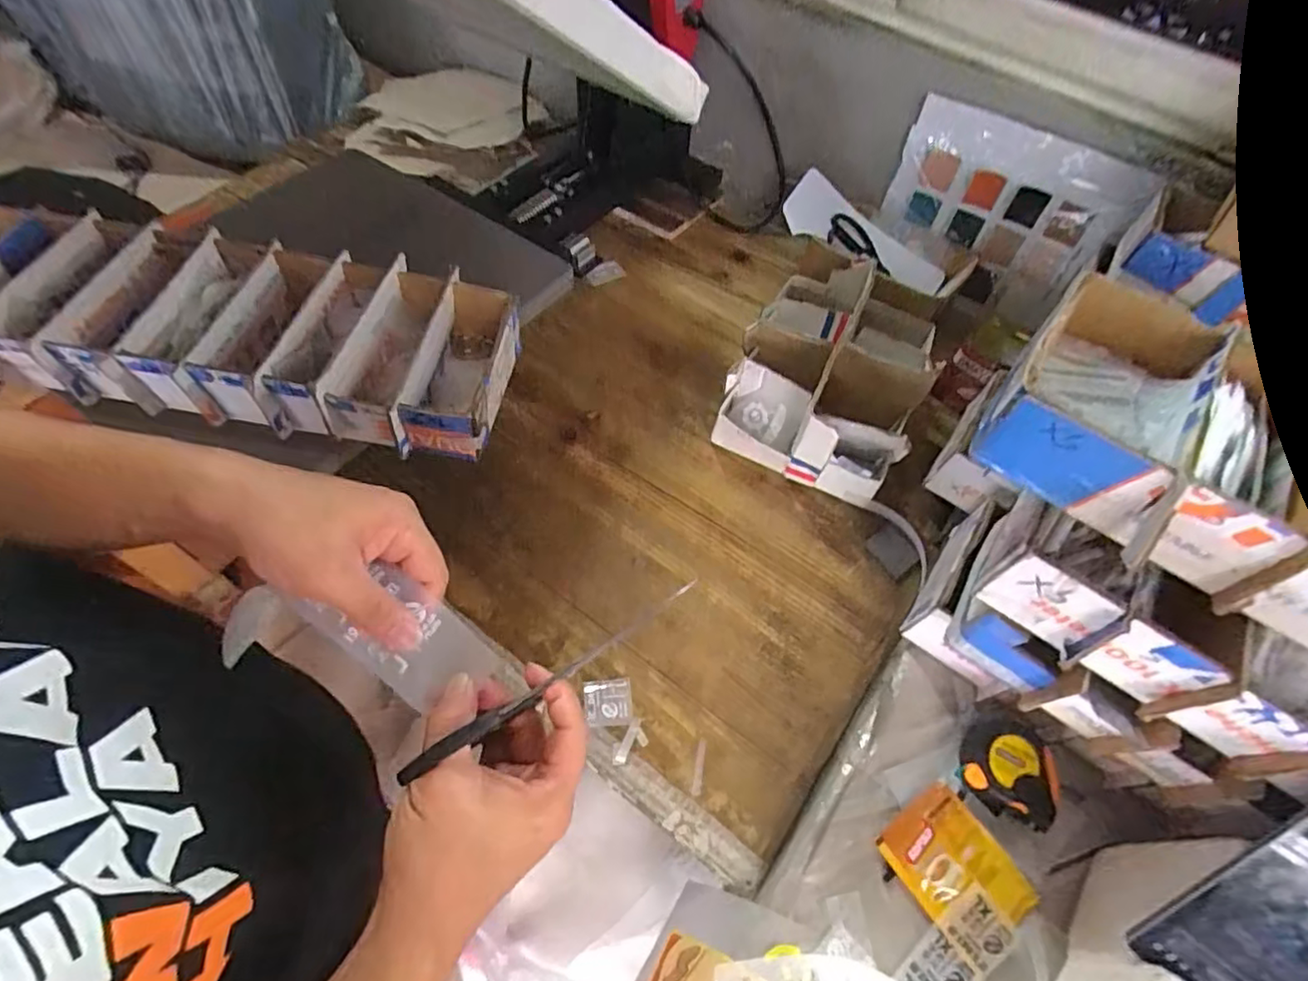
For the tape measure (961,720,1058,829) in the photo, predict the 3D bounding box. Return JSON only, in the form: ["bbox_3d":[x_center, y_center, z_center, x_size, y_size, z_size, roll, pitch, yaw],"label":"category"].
[{"bbox_3d":[0.311,0.240,0.545,0.073,0.042,0.081,25,60,8],"label":"tape measure"}]

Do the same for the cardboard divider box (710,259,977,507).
[{"bbox_3d":[0.225,-0.156,0.781,0.218,0.107,0.316,24,58,10],"label":"cardboard divider box"}]

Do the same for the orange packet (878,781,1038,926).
[{"bbox_3d":[0.249,0.314,0.513,0.083,0.016,0.107,-30,66,-22],"label":"orange packet"}]

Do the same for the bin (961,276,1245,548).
[{"bbox_3d":[0.309,-0.062,0.433,0.113,0.070,0.157,35,61,15],"label":"bin"}]

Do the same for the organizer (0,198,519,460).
[{"bbox_3d":[-0.432,-0.158,0.585,0.589,0.085,0.169,11,58,1],"label":"organizer"}]

